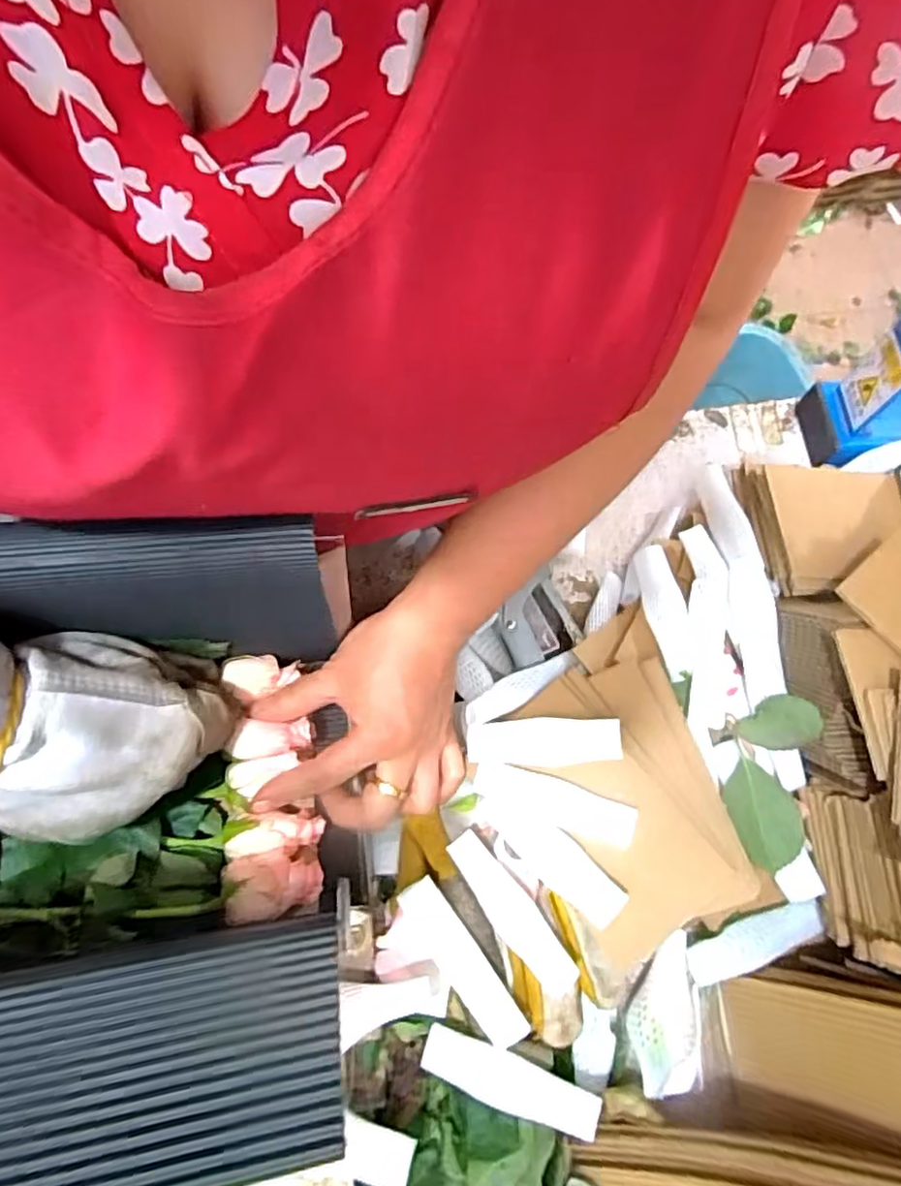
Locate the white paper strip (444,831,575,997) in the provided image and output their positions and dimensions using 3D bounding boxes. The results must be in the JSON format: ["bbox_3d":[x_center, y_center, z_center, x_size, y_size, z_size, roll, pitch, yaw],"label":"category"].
[{"bbox_3d":[0.032,0.170,0.346,0.024,0.010,0.090,-37,75,-15],"label":"white paper strip"}]

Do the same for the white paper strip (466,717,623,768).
[{"bbox_3d":[0.053,0.085,0.370,0.087,0.008,0.026,-5,68,18],"label":"white paper strip"}]

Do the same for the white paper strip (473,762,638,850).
[{"bbox_3d":[0.058,0.119,0.367,0.090,0.006,0.026,12,75,18],"label":"white paper strip"}]

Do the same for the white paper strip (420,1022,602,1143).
[{"bbox_3d":[0.029,0.250,0.327,0.090,0.012,0.025,19,69,5],"label":"white paper strip"}]

